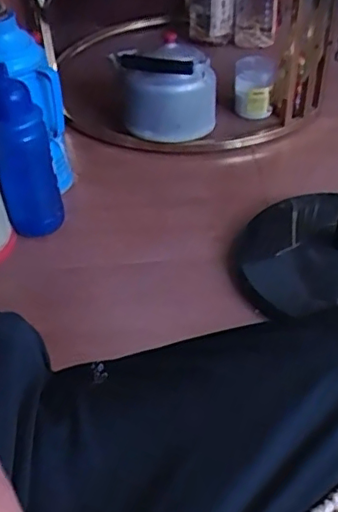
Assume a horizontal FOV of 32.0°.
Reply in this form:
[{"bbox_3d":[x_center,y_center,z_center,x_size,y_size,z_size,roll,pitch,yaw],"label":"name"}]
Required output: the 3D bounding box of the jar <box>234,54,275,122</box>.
[{"bbox_3d":[0.220,-0.421,1.515,0.102,0.137,0.104,7,43,12],"label":"jar"}]

